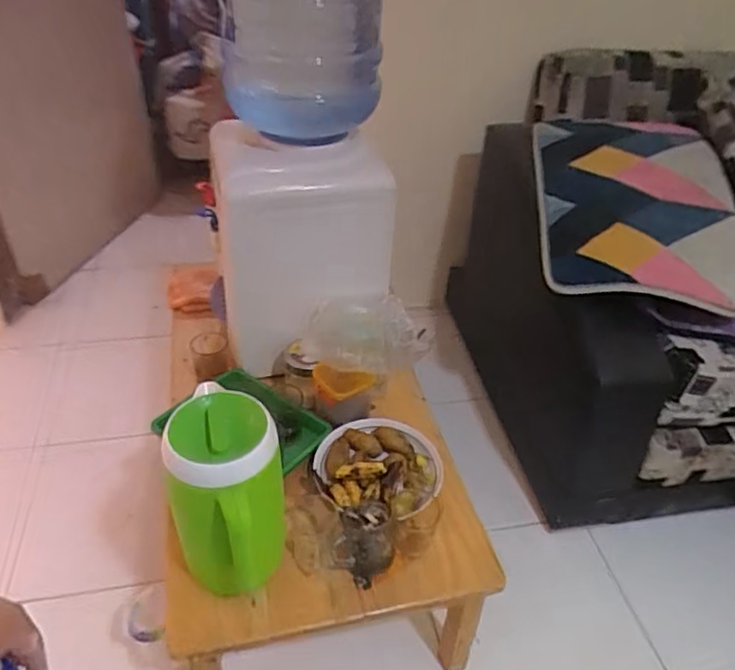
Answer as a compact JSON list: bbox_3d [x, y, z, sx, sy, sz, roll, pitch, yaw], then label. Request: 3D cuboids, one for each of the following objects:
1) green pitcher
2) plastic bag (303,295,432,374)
[{"bbox_3d":[-0.190,0.224,0.820,0.142,0.286,0.157,1,39,-3],"label":"green pitcher"},{"bbox_3d":[-0.005,0.001,1.093,0.231,0.125,0.088,13,40,11],"label":"plastic bag"}]

